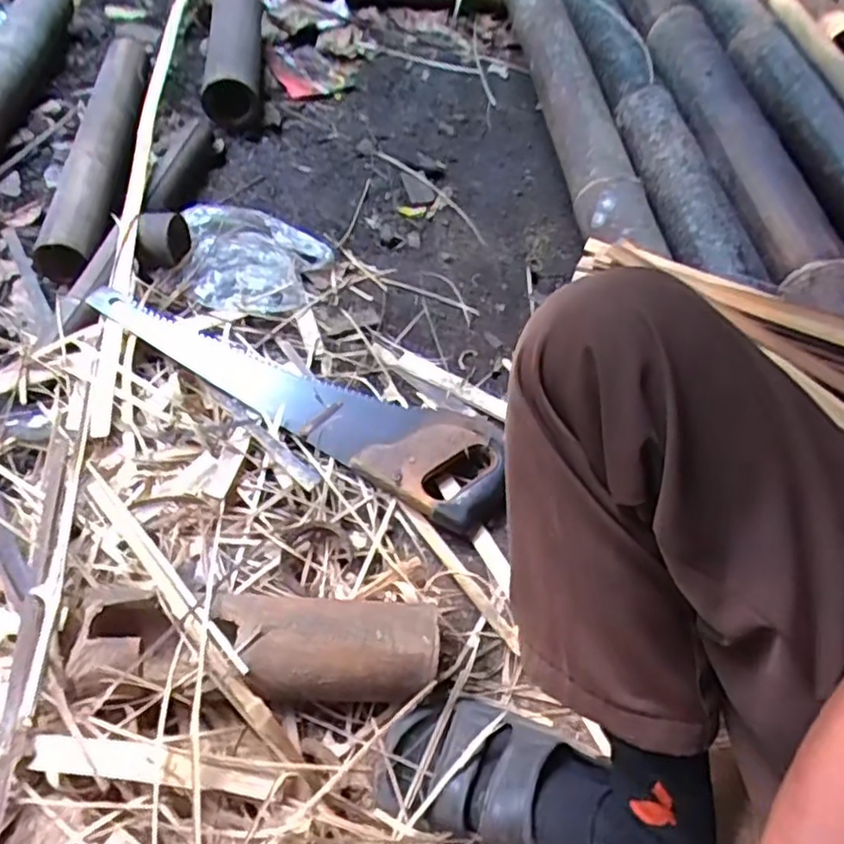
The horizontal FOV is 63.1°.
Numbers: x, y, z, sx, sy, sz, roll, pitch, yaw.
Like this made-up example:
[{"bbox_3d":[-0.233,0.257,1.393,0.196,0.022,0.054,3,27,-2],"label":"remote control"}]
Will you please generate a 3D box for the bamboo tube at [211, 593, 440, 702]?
[{"bbox_3d":[-0.078,0.189,0.575,0.180,0.069,0.076,0,55,-3],"label":"bamboo tube"}]

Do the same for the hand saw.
[{"bbox_3d":[-0.129,-0.042,0.760,0.482,0.033,0.125,29,53,10],"label":"hand saw"}]

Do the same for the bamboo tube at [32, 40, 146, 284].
[{"bbox_3d":[-0.446,-0.393,0.977,0.089,0.065,0.511,-1,55,-4],"label":"bamboo tube"}]

